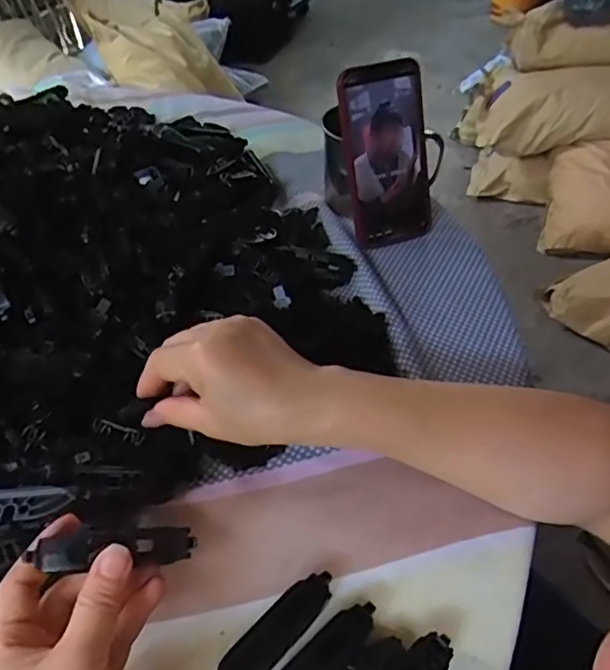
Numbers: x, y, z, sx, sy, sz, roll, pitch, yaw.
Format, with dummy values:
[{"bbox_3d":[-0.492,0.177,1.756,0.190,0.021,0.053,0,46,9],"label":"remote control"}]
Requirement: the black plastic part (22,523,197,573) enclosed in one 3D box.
[{"bbox_3d":[-0.094,0.107,0.311,0.077,0.014,0.021,11,35,-32],"label":"black plastic part"}]

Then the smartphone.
[{"bbox_3d":[0.073,-0.160,0.554,0.072,0.155,0.017,-14,24,-6],"label":"smartphone"}]

